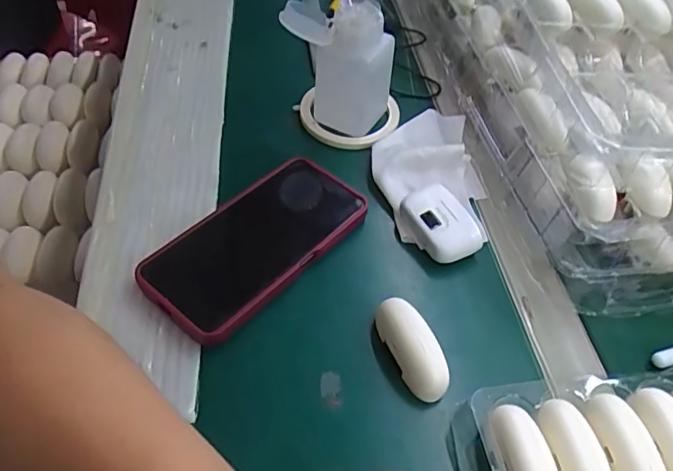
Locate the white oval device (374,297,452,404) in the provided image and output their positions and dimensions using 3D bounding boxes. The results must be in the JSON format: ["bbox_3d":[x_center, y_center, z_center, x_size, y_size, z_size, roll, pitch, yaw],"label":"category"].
[{"bbox_3d":[0.048,0.071,0.335,0.025,0.026,0.065,-18,55,-19],"label":"white oval device"}]

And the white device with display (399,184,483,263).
[{"bbox_3d":[0.078,-0.009,0.399,0.039,0.030,0.056,-19,56,-20],"label":"white device with display"}]

